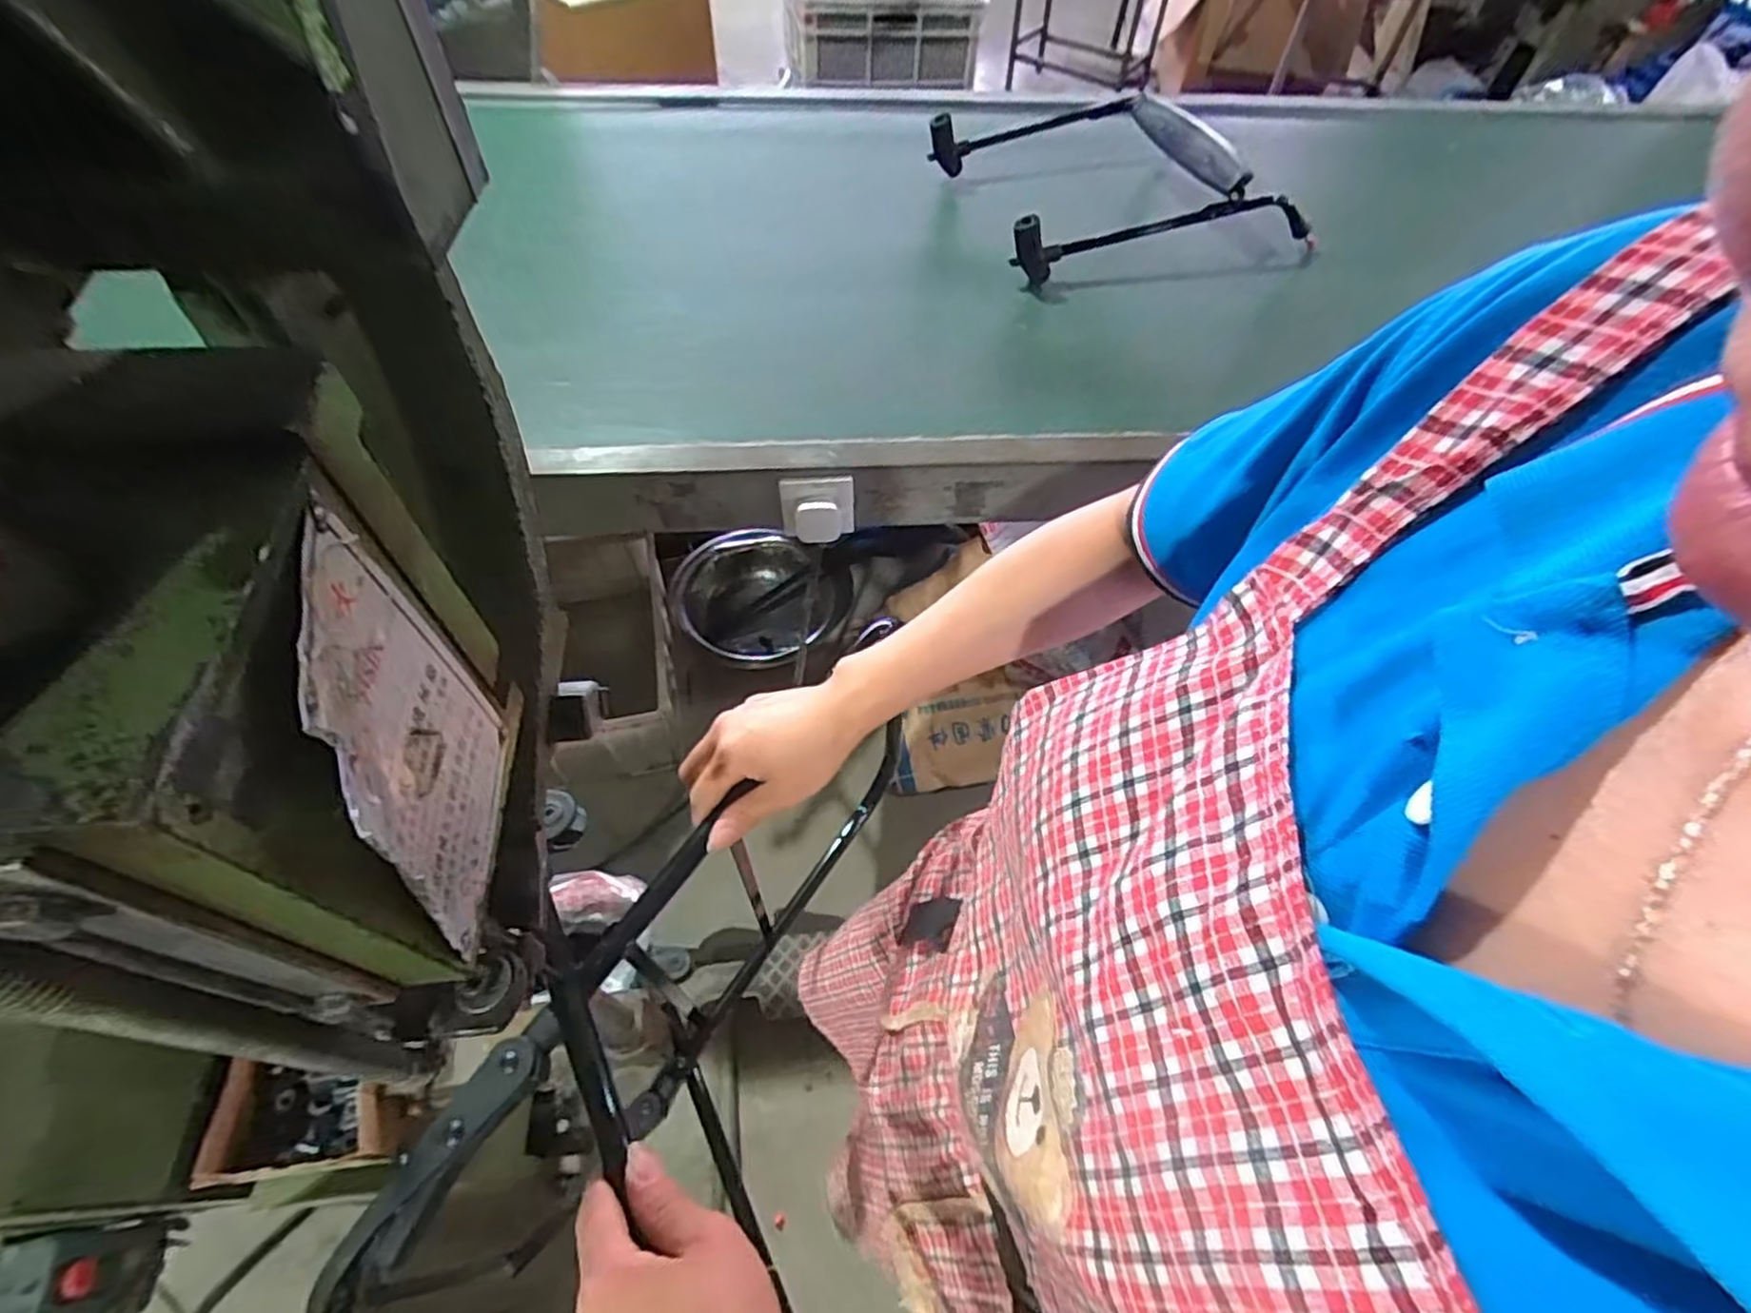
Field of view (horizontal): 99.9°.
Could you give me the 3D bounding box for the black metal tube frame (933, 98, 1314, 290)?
[{"bbox_3d":[0.379,-0.787,1.202,0.503,0.127,0.410,-15,57,-13],"label":"black metal tube frame"}]

